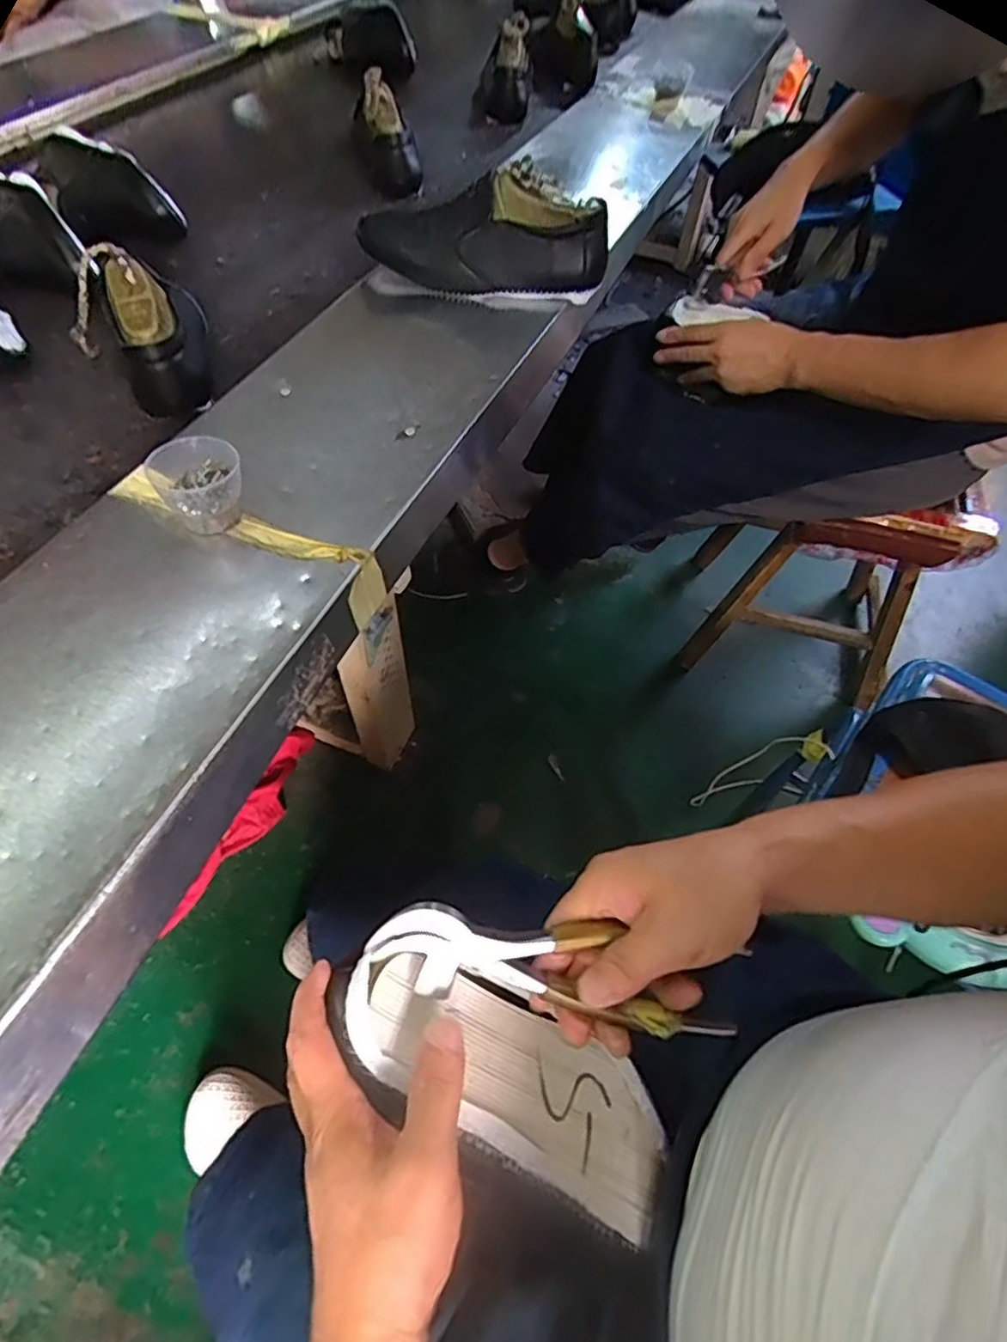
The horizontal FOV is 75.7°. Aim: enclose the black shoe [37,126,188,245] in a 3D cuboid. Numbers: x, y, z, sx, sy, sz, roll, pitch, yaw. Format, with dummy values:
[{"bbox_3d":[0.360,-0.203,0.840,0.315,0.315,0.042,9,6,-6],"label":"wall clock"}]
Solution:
[{"bbox_3d":[-0.498,-0.585,0.796,0.096,0.094,0.238,-37,67,-25],"label":"black shoe"}]

